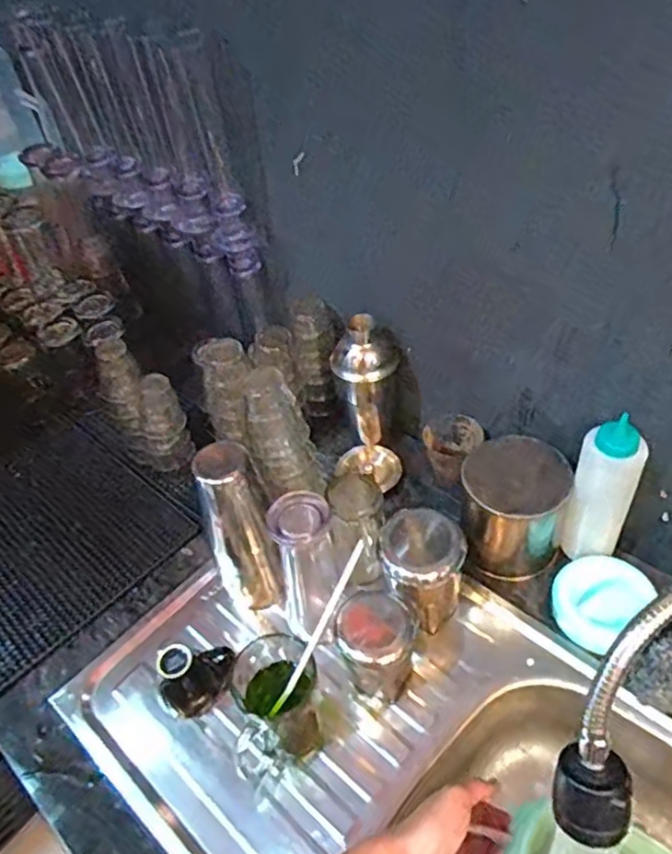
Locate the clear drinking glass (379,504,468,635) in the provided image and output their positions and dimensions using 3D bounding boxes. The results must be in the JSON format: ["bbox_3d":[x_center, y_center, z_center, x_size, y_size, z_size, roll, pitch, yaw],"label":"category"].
[{"bbox_3d":[0.090,0.154,0.683,0.085,0.126,0.077,-2,45,8],"label":"clear drinking glass"}]

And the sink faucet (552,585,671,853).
[{"bbox_3d":[0.264,0.204,0.481,0.272,0.270,0.104,-22,46,-15],"label":"sink faucet"}]

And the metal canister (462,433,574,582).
[{"bbox_3d":[0.201,0.088,0.733,0.112,0.137,0.103,7,47,16],"label":"metal canister"}]

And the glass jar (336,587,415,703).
[{"bbox_3d":[0.040,0.217,0.646,0.075,0.099,0.069,-1,44,5],"label":"glass jar"}]

